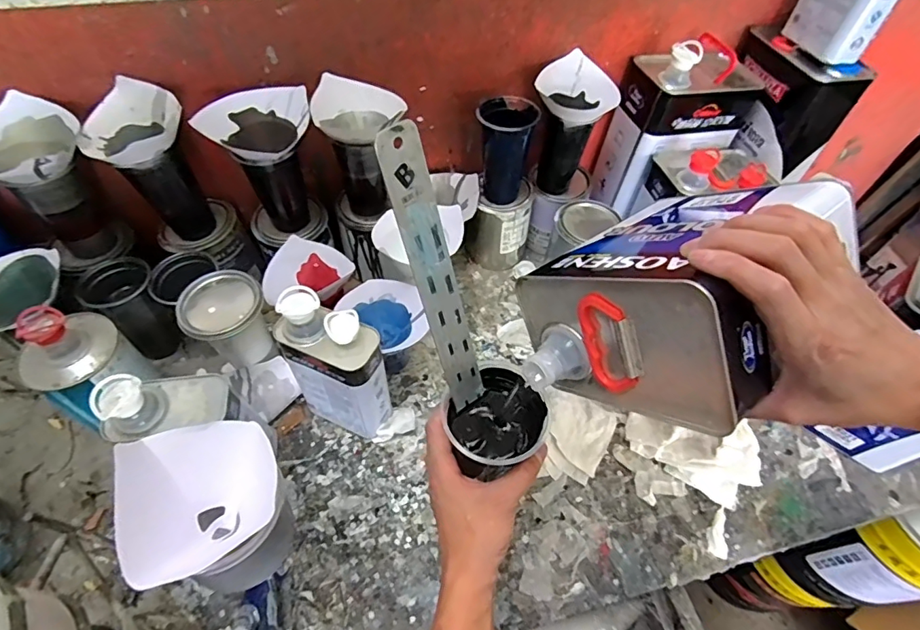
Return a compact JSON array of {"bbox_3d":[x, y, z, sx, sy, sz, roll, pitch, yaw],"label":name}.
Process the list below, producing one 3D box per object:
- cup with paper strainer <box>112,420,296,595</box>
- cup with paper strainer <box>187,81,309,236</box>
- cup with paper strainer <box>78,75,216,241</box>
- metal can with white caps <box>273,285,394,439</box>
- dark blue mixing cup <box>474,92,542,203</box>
[{"bbox_3d":[-0.189,0.154,0.385,0.092,0.130,0.121,-16,57,-15],"label":"cup with paper strainer"},{"bbox_3d":[-0.251,-0.193,0.649,0.128,0.173,0.094,-12,55,-12],"label":"cup with paper strainer"},{"bbox_3d":[-0.386,-0.182,0.625,0.096,0.176,0.104,2,54,-2],"label":"cup with paper strainer"},{"bbox_3d":[-0.145,0.068,0.599,0.125,0.221,0.067,16,55,8],"label":"metal can with white caps"},{"bbox_3d":[0.063,-0.239,0.724,0.080,0.142,0.083,2,54,-2],"label":"dark blue mixing cup"}]

